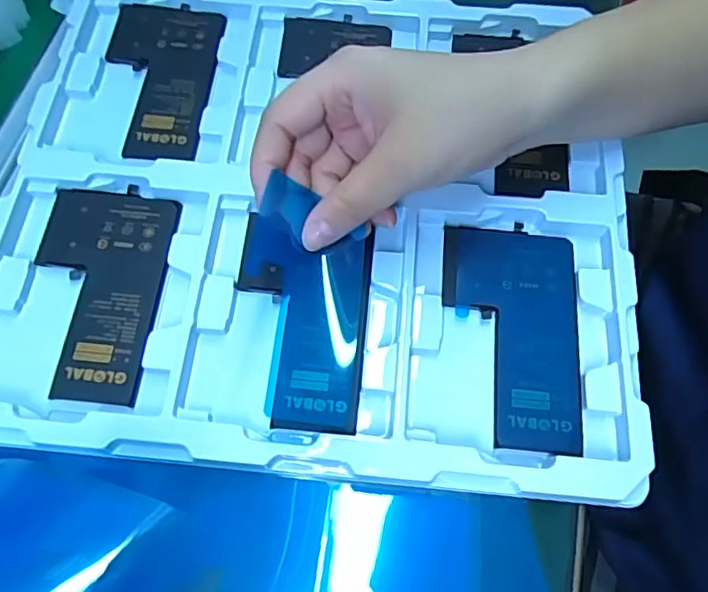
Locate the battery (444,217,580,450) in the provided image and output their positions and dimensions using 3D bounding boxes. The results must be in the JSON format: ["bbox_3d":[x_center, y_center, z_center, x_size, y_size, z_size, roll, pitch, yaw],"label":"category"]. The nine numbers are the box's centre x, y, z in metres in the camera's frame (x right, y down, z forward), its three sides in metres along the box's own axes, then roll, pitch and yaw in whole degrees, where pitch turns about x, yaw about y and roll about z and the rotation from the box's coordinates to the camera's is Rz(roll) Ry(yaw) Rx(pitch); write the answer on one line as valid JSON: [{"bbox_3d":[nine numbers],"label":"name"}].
[{"bbox_3d":[0.075,0.016,0.276,0.063,0.005,0.110,5,68,2],"label":"battery"}]

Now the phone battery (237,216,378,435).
[{"bbox_3d":[-0.025,0.013,0.269,0.061,0.008,0.096,6,78,-2],"label":"phone battery"}]

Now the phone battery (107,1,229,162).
[{"bbox_3d":[-0.114,-0.128,0.334,0.065,0.005,0.115,0,68,0],"label":"phone battery"}]

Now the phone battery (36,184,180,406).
[{"bbox_3d":[-0.127,-0.004,0.282,0.065,0.004,0.110,4,68,1],"label":"phone battery"}]

